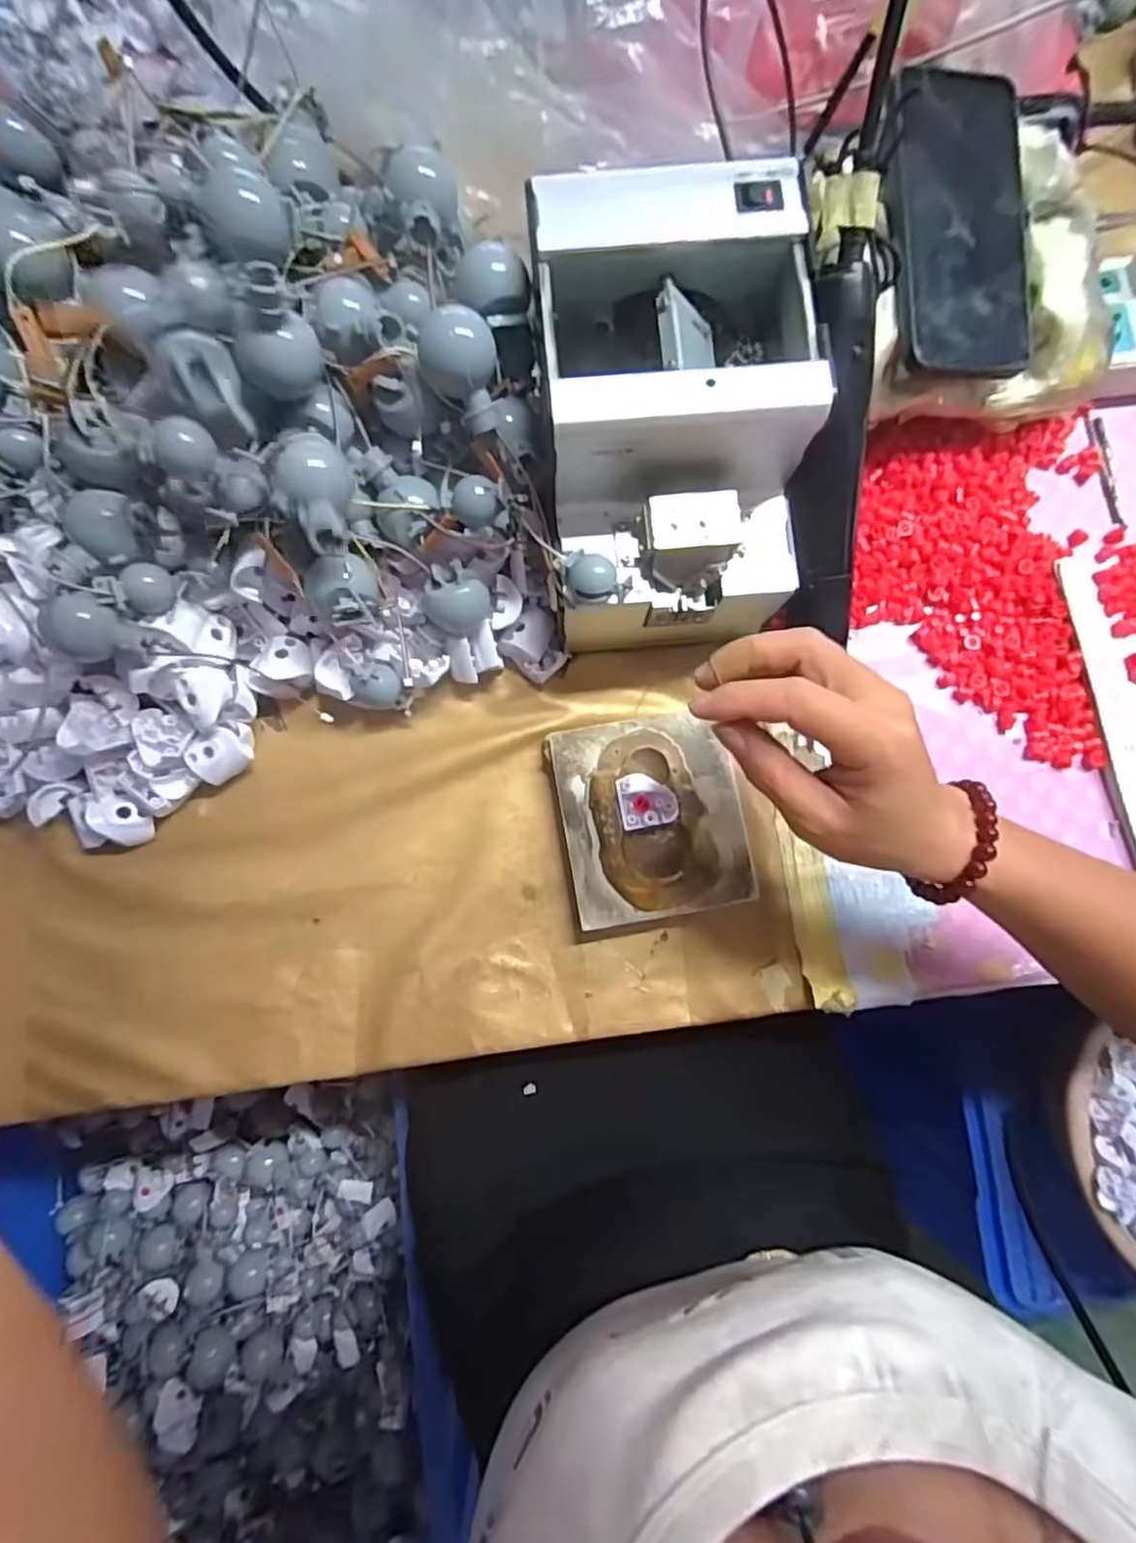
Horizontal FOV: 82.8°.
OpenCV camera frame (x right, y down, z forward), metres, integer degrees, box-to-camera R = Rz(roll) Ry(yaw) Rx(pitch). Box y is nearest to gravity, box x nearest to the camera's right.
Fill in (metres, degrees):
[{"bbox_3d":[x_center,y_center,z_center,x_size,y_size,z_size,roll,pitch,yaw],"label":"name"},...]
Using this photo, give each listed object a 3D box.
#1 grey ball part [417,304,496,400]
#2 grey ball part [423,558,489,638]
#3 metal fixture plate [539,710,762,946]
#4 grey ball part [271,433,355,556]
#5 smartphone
[{"bbox_3d":[-0.053,-0.199,0.316,0.035,0.034,0.038,0,82,0],"label":"grey ball part"},{"bbox_3d":[-0.064,-0.096,0.365,0.033,0.025,0.033,0,82,0],"label":"grey ball part"},{"bbox_3d":[0.048,0.031,0.383,0.105,0.032,0.122,-11,85,-3],"label":"metal fixture plate"},{"bbox_3d":[-0.120,-0.133,0.305,0.030,0.026,0.062,-6,82,-1],"label":"grey ball part"},{"bbox_3d":[0.220,-0.311,0.362,0.084,0.008,0.171,-3,87,-12],"label":"smartphone"}]

